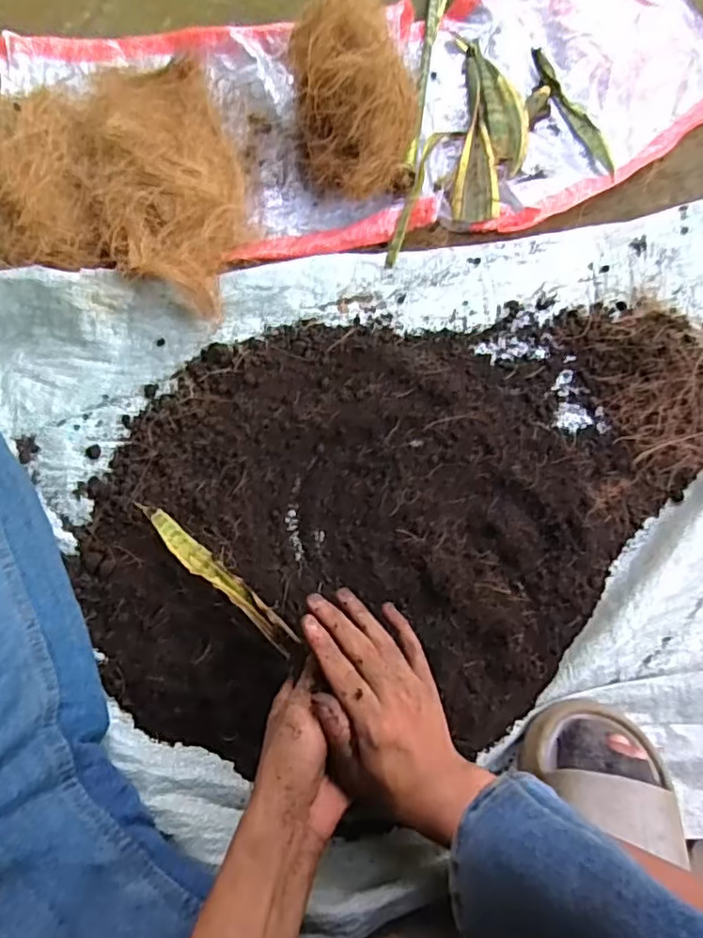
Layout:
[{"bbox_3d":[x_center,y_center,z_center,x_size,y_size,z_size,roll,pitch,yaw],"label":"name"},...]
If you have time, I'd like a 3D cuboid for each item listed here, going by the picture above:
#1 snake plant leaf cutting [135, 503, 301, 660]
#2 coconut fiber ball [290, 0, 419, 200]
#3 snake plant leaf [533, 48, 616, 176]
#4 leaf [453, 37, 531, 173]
[{"bbox_3d":[-0.098,0.077,0.456,0.152,0.016,0.019,39,72,13],"label":"snake plant leaf cutting"},{"bbox_3d":[0.004,-0.361,0.614,0.114,0.127,0.144,-6,74,-7],"label":"coconut fiber ball"},{"bbox_3d":[0.249,-0.406,0.708,0.022,0.013,0.190,-21,72,-10],"label":"snake plant leaf"},{"bbox_3d":[0.159,-0.413,0.700,0.055,0.011,0.200,-6,70,-5],"label":"leaf"}]

